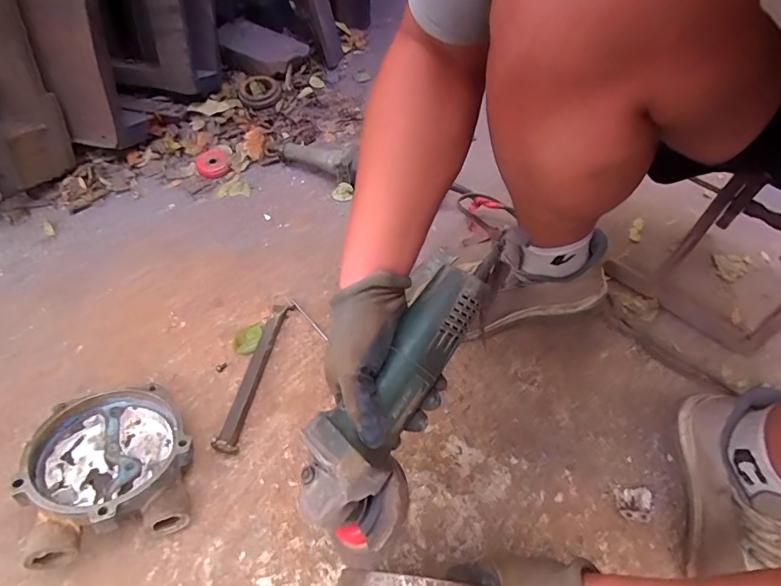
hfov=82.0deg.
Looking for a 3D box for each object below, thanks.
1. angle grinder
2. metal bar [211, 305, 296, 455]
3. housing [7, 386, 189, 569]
[{"bbox_3d":[0.015,0.084,0.420,0.098,0.091,0.319,28,79,17],"label":"angle grinder"},{"bbox_3d":[-0.192,0.110,0.644,0.025,0.037,0.230,9,57,6],"label":"metal bar"},{"bbox_3d":[-0.333,0.204,0.546,0.164,0.091,0.183,-17,58,-11],"label":"housing"}]

